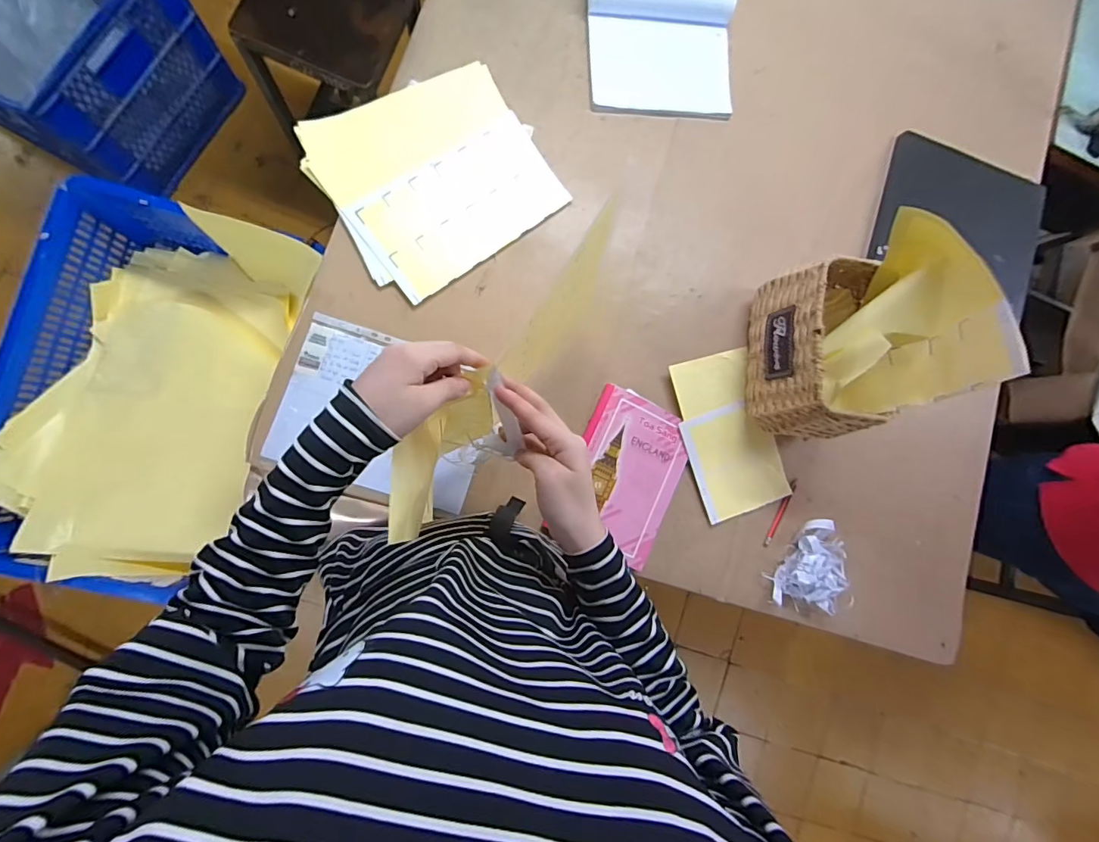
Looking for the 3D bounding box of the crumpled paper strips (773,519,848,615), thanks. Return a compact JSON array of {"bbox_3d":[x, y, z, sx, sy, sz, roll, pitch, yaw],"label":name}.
[{"bbox_3d":[0.441,0.238,0.806,0.117,0.049,0.145,17,84,-7],"label":"crumpled paper strips"}]

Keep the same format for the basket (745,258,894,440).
[{"bbox_3d":[0.419,-0.111,0.757,0.151,0.166,0.263,6,86,-8],"label":"basket"}]

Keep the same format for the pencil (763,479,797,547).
[{"bbox_3d":[0.394,0.157,0.820,0.014,0.009,0.123,27,83,-6],"label":"pencil"}]

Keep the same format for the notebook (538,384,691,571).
[{"bbox_3d":[0.124,0.084,0.772,0.172,0.011,0.239,26,83,-6],"label":"notebook"}]

